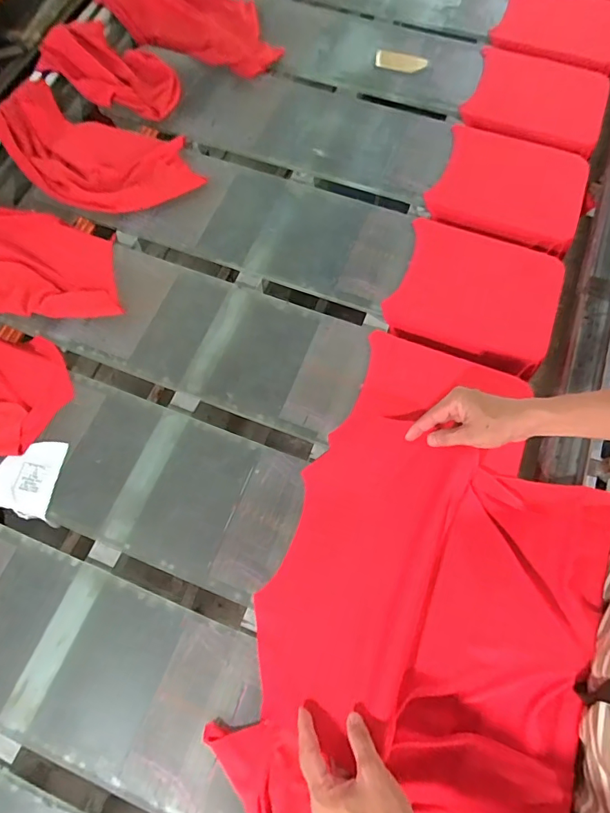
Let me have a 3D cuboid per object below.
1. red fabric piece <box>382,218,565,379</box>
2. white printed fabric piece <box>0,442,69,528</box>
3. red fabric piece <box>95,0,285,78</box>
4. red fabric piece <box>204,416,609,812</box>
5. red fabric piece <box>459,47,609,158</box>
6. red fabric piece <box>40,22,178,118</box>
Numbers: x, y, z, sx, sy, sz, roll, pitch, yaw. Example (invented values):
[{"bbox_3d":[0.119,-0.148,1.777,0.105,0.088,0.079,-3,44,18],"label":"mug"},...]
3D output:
[{"bbox_3d":[0.270,-0.185,0.726,0.239,0.029,0.223,21,73,8],"label":"red fabric piece"},{"bbox_3d":[-0.380,0.097,0.634,0.098,0.004,0.106,12,72,5],"label":"white printed fabric piece"},{"bbox_3d":[-0.207,-0.783,0.916,0.386,0.072,0.190,28,74,10],"label":"red fabric piece"},{"bbox_3d":[0.134,0.273,0.546,0.366,0.066,0.477,19,73,7],"label":"red fabric piece"},{"bbox_3d":[0.437,-0.582,0.859,0.240,0.017,0.202,20,73,7],"label":"red fabric piece"},{"bbox_3d":[-0.366,-0.649,0.876,0.277,0.042,0.147,30,74,11],"label":"red fabric piece"}]

